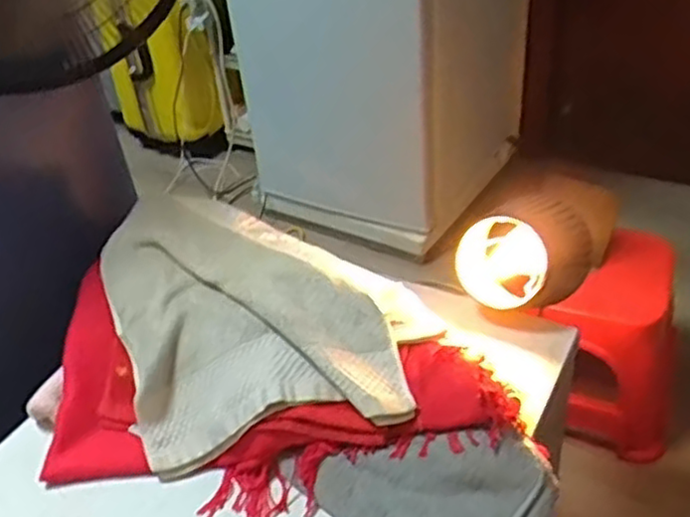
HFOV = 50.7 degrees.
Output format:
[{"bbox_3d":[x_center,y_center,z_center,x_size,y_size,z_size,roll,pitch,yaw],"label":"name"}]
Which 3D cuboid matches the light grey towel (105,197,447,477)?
[{"bbox_3d":[-0.088,0.067,0.782,0.335,0.158,0.277,-5,37,1],"label":"light grey towel"}]

